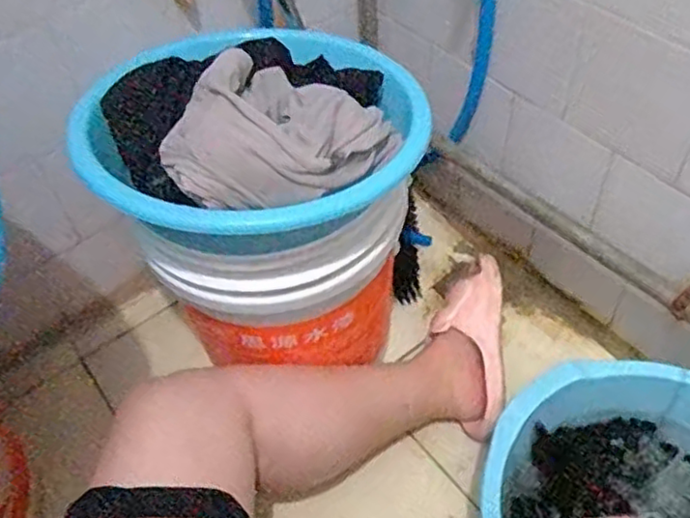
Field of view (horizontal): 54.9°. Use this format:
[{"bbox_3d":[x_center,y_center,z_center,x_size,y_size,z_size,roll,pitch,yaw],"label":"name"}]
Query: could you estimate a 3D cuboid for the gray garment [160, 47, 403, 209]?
[{"bbox_3d":[-0.060,-0.117,0.579,0.154,0.090,0.198,28,59,25],"label":"gray garment"}]

